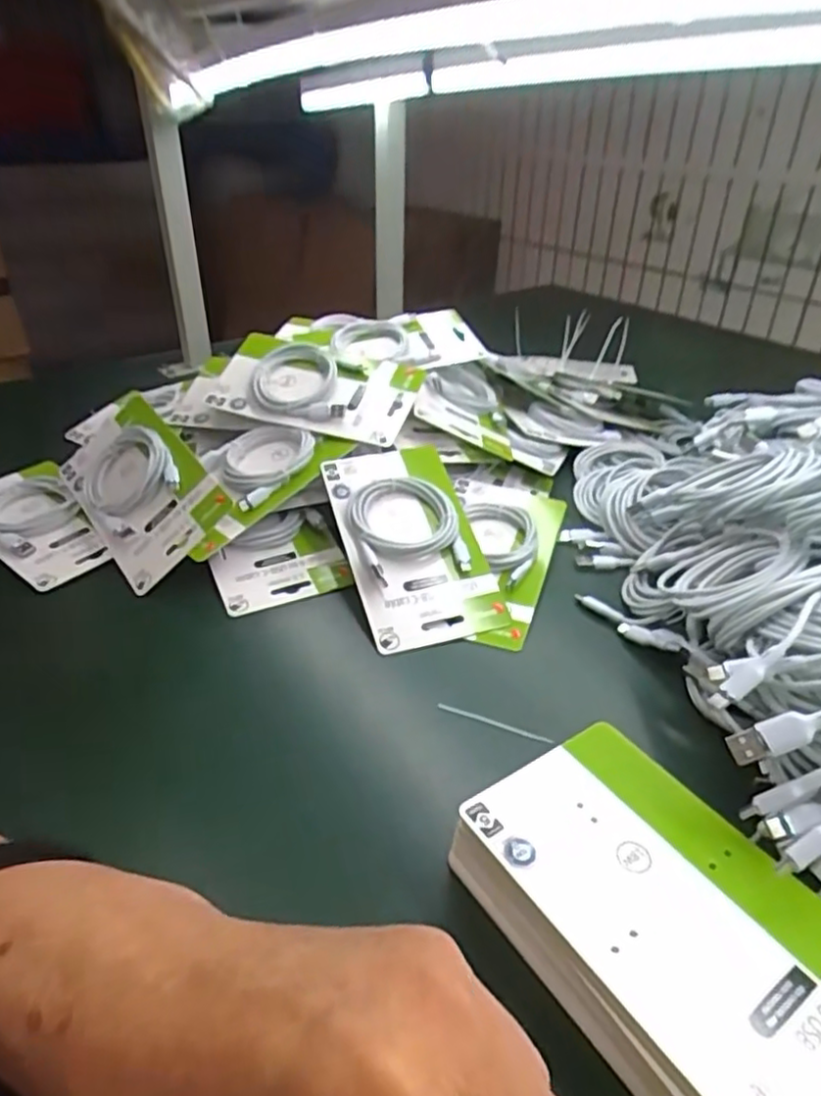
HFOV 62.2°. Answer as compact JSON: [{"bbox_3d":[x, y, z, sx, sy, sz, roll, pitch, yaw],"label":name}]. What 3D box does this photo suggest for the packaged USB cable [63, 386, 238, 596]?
[{"bbox_3d":[-0.226,-0.052,0.566,0.100,0.027,0.187,-44,58,-3],"label":"packaged USB cable"}]

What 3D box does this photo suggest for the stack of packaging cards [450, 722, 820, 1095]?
[{"bbox_3d":[0.109,0.161,0.285,0.107,0.037,0.181,-21,39,-29],"label":"stack of packaging cards"}]

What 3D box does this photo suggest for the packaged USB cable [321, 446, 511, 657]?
[{"bbox_3d":[0.001,-0.007,0.521,0.100,0.023,0.176,-11,57,-13],"label":"packaged USB cable"}]

